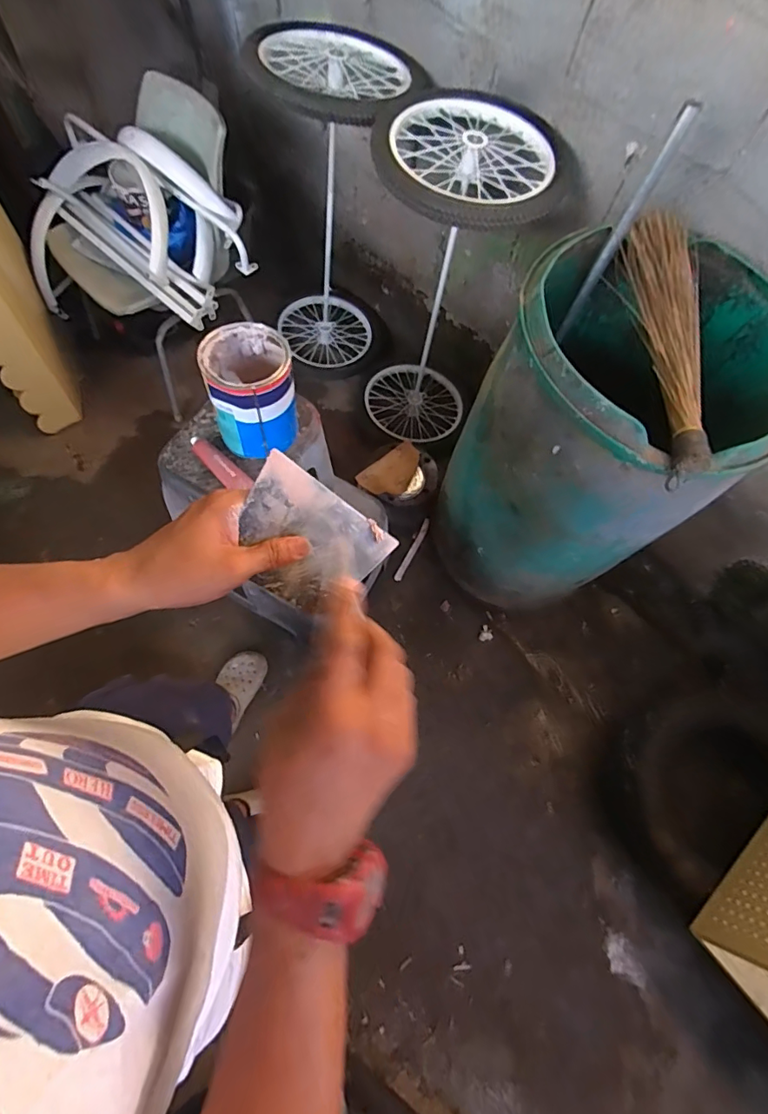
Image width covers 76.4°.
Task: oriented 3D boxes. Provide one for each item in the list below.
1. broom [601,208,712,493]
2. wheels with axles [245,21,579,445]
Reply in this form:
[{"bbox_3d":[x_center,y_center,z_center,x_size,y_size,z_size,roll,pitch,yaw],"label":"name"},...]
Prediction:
[{"bbox_3d":[0.520,-0.400,0.900,0.116,0.108,0.607,3,67,-4],"label":"broom"},{"bbox_3d":[0.017,-0.897,1.529,0.868,0.879,0.429,42,70,12],"label":"wheels with axles"}]

